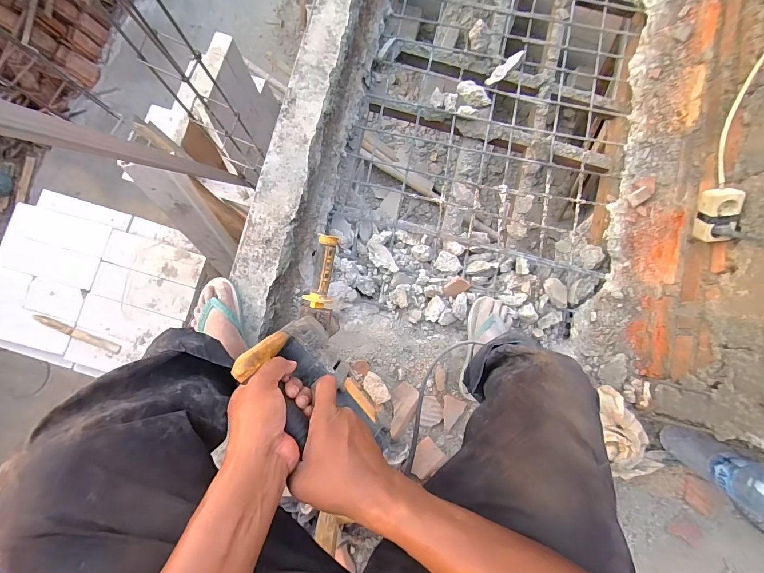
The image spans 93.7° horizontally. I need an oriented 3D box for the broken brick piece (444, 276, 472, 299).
[{"bbox_3d":[0.204,0.001,0.991,0.068,0.035,0.046,-34,86,-4],"label":"broken brick piece"}]

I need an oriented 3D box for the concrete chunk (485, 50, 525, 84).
[{"bbox_3d":[0.377,-0.671,1.099,0.143,0.035,0.042,-43,87,-5],"label":"concrete chunk"}]

